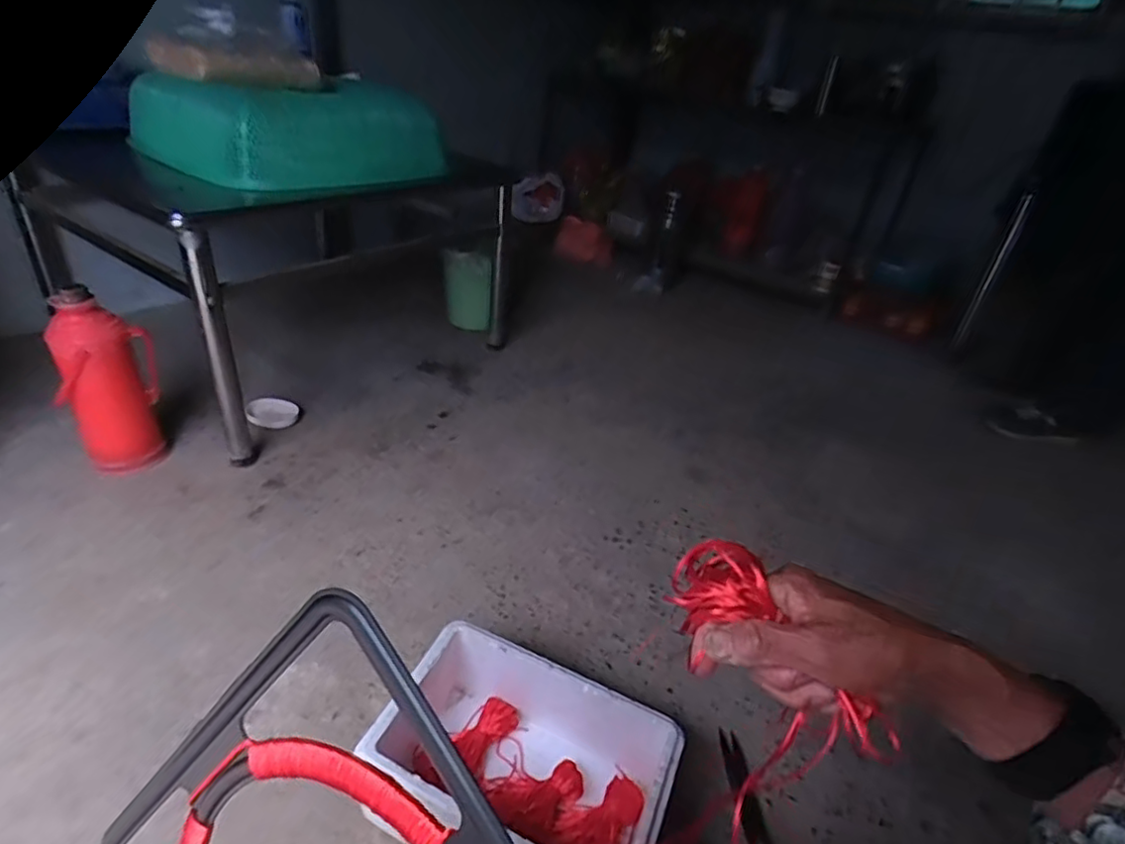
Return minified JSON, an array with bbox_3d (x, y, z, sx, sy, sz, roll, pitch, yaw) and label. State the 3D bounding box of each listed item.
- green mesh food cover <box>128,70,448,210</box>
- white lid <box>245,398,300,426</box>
[{"bbox_3d":[-0.648,-0.689,1.421,0.548,0.189,0.548,29,38,30],"label":"green mesh food cover"},{"bbox_3d":[-0.697,-0.021,1.438,0.118,0.026,0.115,-3,34,-16],"label":"white lid"}]

